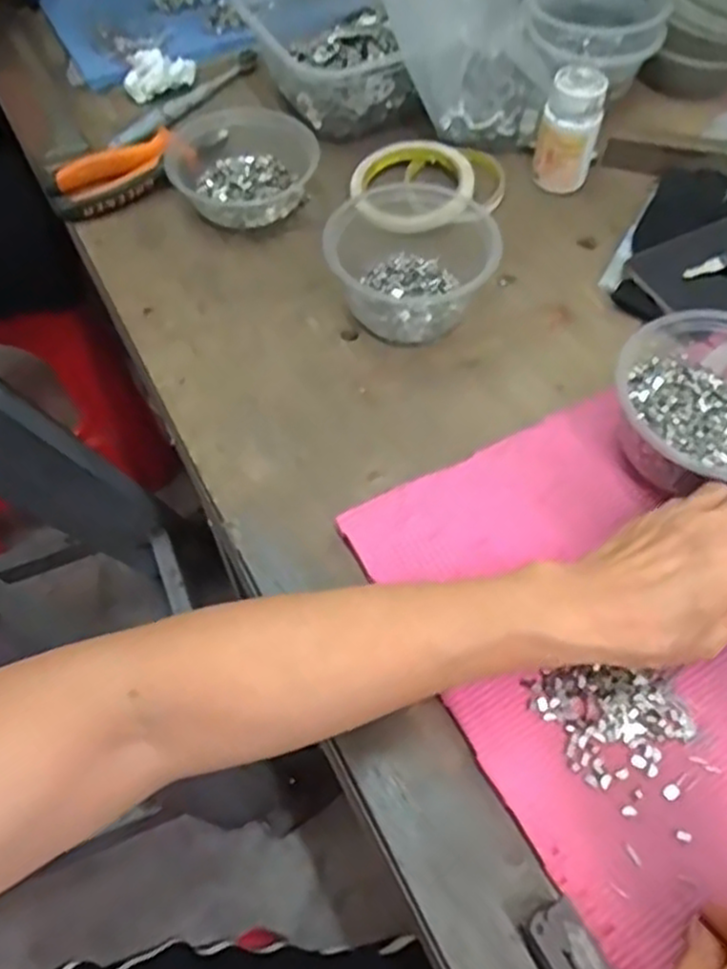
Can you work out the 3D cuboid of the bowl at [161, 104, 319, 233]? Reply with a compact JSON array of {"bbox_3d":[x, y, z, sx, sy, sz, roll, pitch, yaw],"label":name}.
[{"bbox_3d":[-0.098,-0.251,0.586,0.110,0.044,0.122,-23,60,-11],"label":"bowl"}]

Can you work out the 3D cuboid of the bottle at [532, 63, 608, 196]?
[{"bbox_3d":[0.156,-0.267,0.572,0.043,0.081,0.040,11,60,10],"label":"bottle"}]

